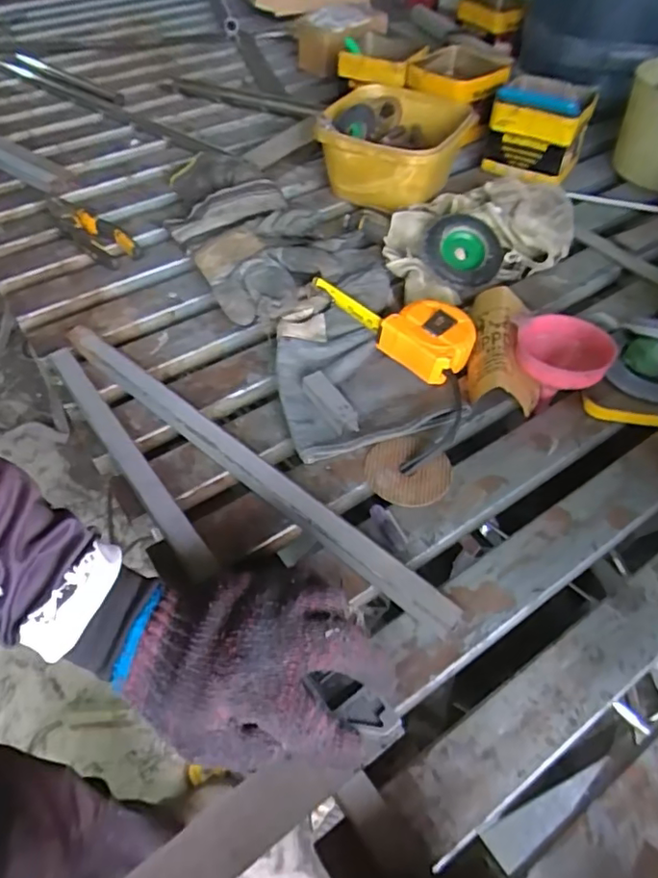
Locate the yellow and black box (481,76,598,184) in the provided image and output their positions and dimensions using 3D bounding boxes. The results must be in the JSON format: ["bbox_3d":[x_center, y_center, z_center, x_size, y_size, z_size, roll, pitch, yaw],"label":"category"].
[{"bbox_3d":[0.290,-0.426,0.801,0.117,0.098,0.115,20,54,15],"label":"yellow and black box"}]

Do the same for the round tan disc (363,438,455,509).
[{"bbox_3d":[0.068,0.028,0.491,0.071,0.006,0.067,1,54,-1],"label":"round tan disc"}]

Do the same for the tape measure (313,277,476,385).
[{"bbox_3d":[0.074,-0.117,0.584,0.152,0.040,0.076,34,58,24],"label":"tape measure"}]

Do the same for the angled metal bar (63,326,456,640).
[{"bbox_3d":[-0.080,0.017,0.487,0.441,0.023,0.023,34,59,24],"label":"angled metal bar"}]

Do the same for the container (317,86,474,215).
[{"bbox_3d":[0.084,-0.387,0.765,0.176,0.080,0.179,18,53,13],"label":"container"}]

